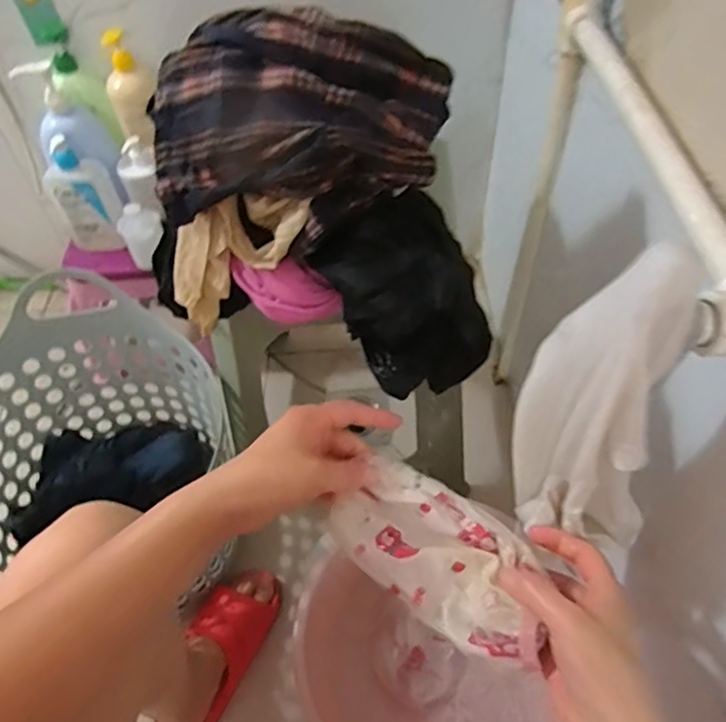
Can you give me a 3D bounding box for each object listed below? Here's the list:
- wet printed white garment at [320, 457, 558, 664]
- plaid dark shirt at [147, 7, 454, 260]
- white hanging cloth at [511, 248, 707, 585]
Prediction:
[{"bbox_3d":[0.061,0.140,0.425,0.160,0.038,0.085,29,59,24],"label":"wet printed white garment"},{"bbox_3d":[-0.059,-0.188,0.465,0.236,0.111,0.141,12,53,13],"label":"plaid dark shirt"},{"bbox_3d":[0.151,0.038,0.377,0.095,0.220,0.084,11,53,12],"label":"white hanging cloth"}]

